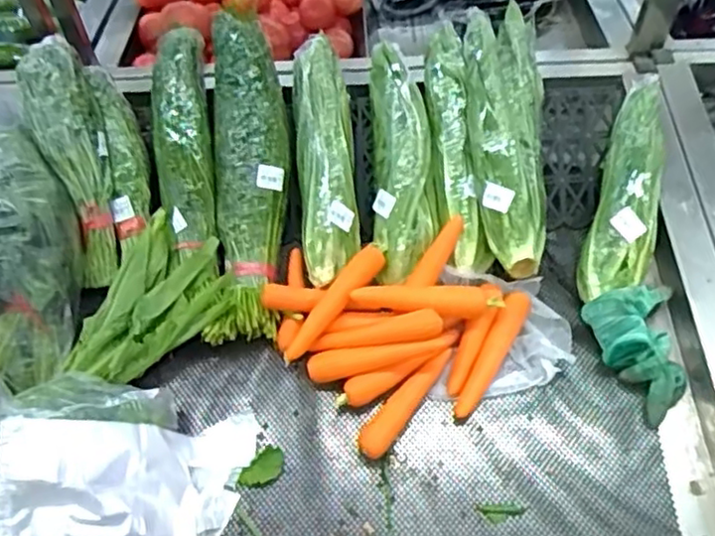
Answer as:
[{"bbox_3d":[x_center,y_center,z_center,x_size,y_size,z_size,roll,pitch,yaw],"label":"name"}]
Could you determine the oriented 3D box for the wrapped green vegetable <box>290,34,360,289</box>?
[{"bbox_3d":[-0.045,-0.150,0.928,0.082,0.060,0.347,-5,79,-1],"label":"wrapped green vegetable"}]

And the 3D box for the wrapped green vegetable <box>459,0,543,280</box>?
[{"bbox_3d":[0.204,-0.182,0.904,0.113,0.079,0.397,0,74,2],"label":"wrapped green vegetable"}]

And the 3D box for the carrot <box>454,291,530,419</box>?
[{"bbox_3d":[0.172,0.106,0.855,0.030,0.034,0.185,27,75,20],"label":"carrot"}]

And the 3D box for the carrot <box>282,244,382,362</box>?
[{"bbox_3d":[-0.030,0.045,0.854,0.033,0.027,0.180,37,83,25],"label":"carrot"}]

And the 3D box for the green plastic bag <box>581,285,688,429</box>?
[{"bbox_3d":[0.362,0.103,0.834,0.117,0.080,0.160,-12,54,-6],"label":"green plastic bag"}]

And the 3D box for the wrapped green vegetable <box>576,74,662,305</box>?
[{"bbox_3d":[0.372,-0.122,0.912,0.086,0.066,0.345,13,77,11],"label":"wrapped green vegetable"}]

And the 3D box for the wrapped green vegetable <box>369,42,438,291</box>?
[{"bbox_3d":[0.060,-0.150,0.910,0.082,0.055,0.343,-3,79,0],"label":"wrapped green vegetable"}]

